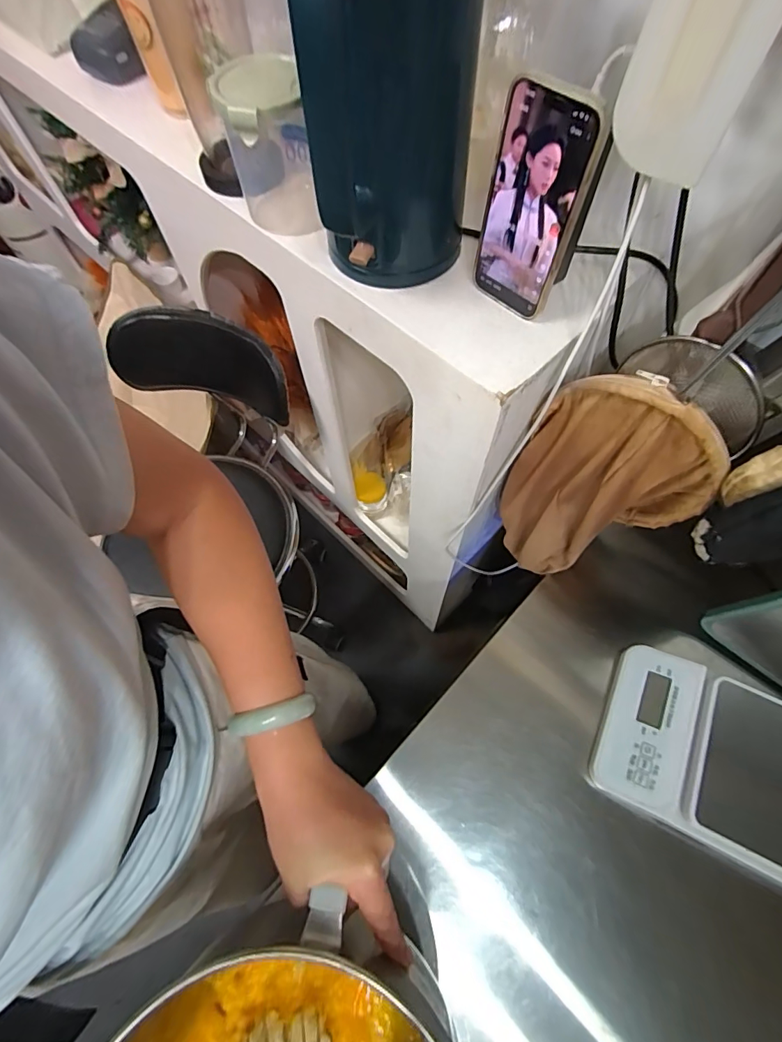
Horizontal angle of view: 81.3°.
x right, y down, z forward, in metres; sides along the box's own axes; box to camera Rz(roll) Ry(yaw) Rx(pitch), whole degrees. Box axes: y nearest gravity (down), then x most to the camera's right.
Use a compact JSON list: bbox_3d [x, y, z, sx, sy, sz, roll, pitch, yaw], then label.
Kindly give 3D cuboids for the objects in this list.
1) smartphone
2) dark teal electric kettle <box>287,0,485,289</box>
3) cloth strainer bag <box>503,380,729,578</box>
[{"bbox_3d":[0.113,-0.253,0.377,0.011,0.163,0.082,-40,70,-20],"label":"smartphone"},{"bbox_3d":[0.005,-0.310,0.363,0.119,0.244,0.139,4,66,3],"label":"dark teal electric kettle"},{"bbox_3d":[0.214,-0.022,0.491,0.182,0.253,0.112,35,71,16],"label":"cloth strainer bag"}]

